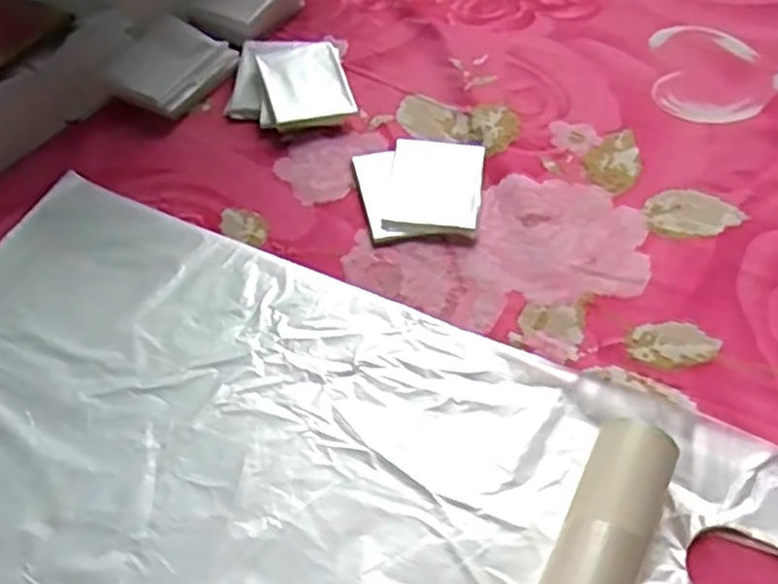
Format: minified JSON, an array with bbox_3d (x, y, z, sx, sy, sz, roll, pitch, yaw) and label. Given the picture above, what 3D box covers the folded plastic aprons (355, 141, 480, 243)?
[{"bbox_3d":[0.025,-0.073,0.523,0.090,0.010,0.089,-9,52,-2],"label":"folded plastic aprons"}]

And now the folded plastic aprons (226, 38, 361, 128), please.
[{"bbox_3d":[-0.080,-0.161,0.585,0.094,0.027,0.093,-16,53,-7],"label":"folded plastic aprons"}]

